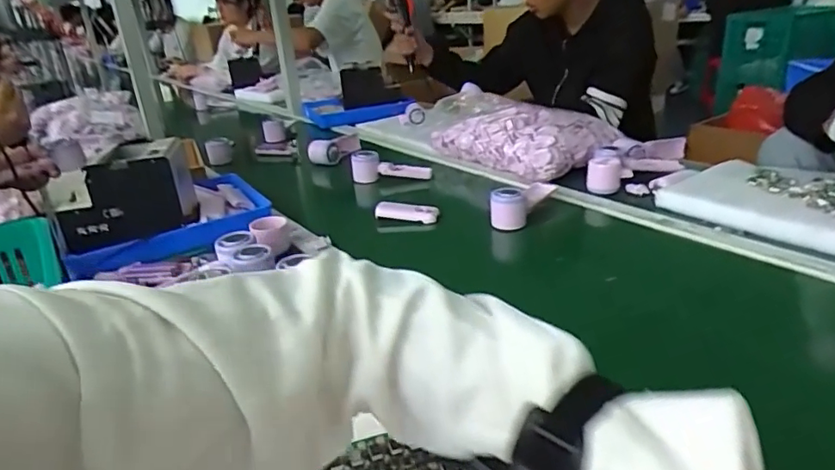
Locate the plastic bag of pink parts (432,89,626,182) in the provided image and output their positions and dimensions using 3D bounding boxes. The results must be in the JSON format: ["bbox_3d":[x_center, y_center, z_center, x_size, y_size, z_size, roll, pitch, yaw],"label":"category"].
[{"bbox_3d":[0.214,-0.239,1.226,0.248,0.112,0.398,-20,28,-29],"label":"plastic bag of pink parts"}]

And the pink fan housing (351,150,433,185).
[{"bbox_3d":[-0.055,-0.148,1.152,0.164,0.054,0.057,3,26,17],"label":"pink fan housing"}]

